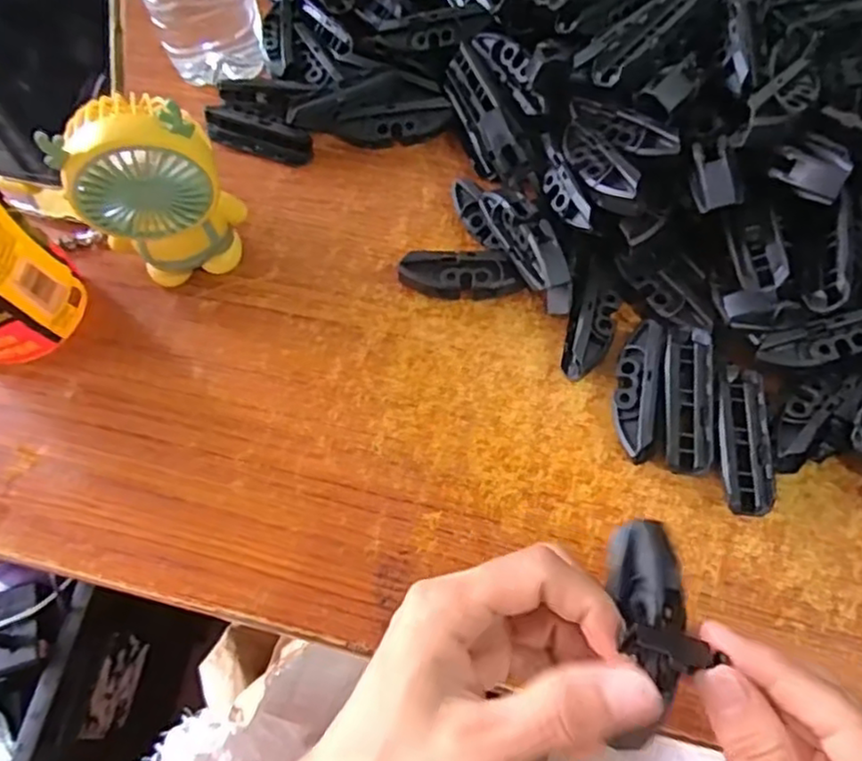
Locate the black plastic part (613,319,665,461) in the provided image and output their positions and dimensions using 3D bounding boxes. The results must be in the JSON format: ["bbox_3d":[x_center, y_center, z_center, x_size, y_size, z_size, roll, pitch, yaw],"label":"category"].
[{"bbox_3d":[0.100,0.005,0.333,0.018,0.025,0.069,10,65,8],"label":"black plastic part"}]

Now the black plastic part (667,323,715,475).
[{"bbox_3d":[0.123,0.010,0.330,0.022,0.023,0.071,6,65,6],"label":"black plastic part"}]

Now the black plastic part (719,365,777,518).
[{"bbox_3d":[0.146,0.028,0.322,0.023,0.019,0.073,5,65,6],"label":"black plastic part"}]

